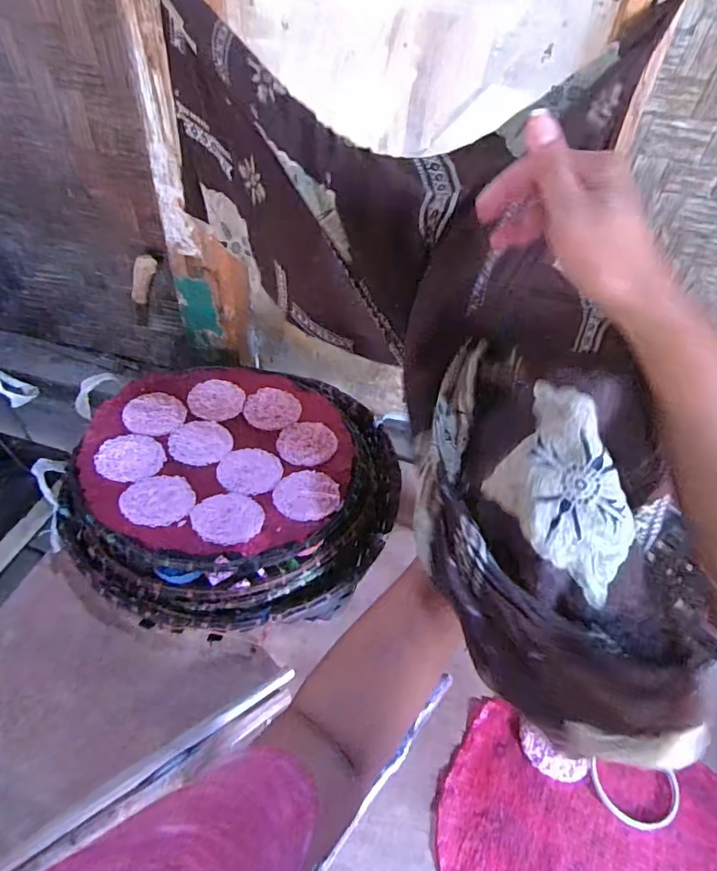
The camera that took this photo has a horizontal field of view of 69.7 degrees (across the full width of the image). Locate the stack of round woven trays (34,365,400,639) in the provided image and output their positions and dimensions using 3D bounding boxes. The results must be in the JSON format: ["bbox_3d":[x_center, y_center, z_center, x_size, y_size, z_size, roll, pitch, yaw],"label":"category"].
[{"bbox_3d":[-0.172,0.061,0.688,0.405,0.111,0.384,-3,46,-8],"label":"stack of round woven trays"}]

